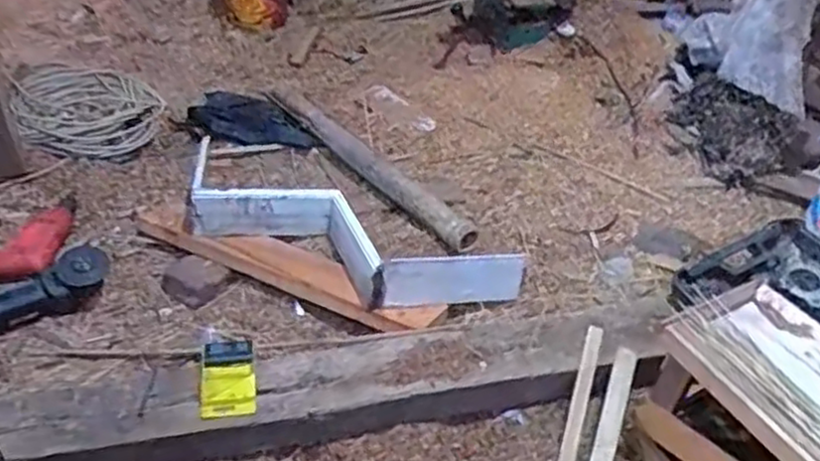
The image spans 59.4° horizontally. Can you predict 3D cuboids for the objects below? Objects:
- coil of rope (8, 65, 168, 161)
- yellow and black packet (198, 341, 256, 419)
[{"bbox_3d":[-0.784,-0.322,1.730,0.320,0.043,0.533,-21,44,-26],"label":"coil of rope"},{"bbox_3d":[-0.256,0.205,1.009,0.073,0.013,0.134,-7,40,-11],"label":"yellow and black packet"}]

